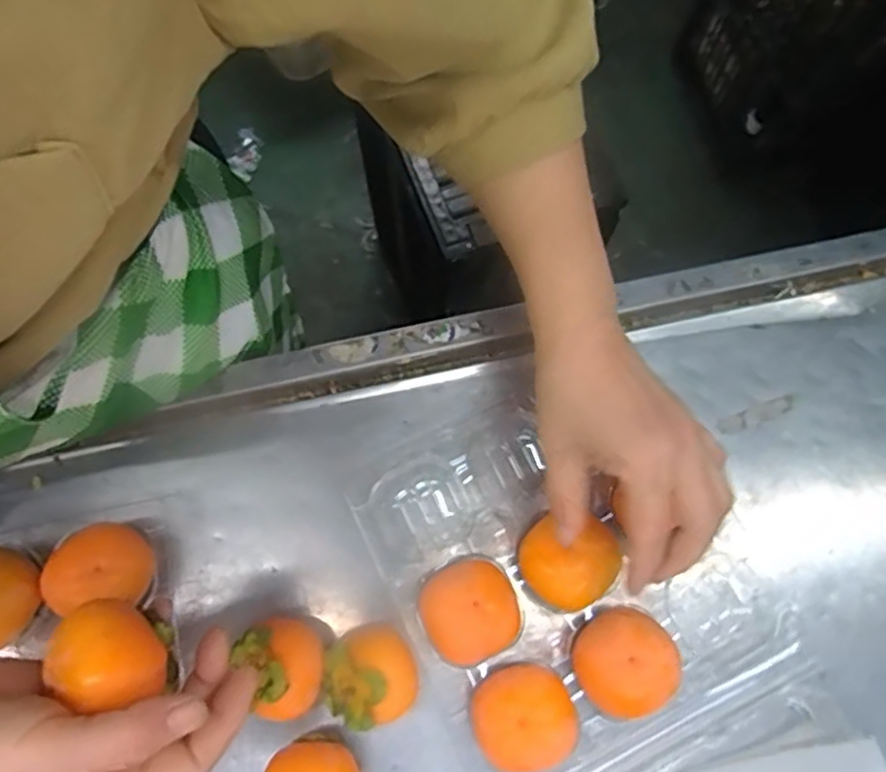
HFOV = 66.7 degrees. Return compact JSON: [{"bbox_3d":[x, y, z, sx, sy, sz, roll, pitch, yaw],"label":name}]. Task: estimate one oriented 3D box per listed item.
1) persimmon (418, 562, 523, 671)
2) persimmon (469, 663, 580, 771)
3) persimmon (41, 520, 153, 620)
[{"bbox_3d":[0.015,0.131,0.392,0.053,0.048,0.053,0,72,0],"label":"persimmon"},{"bbox_3d":[0.044,0.185,0.378,0.055,0.042,0.051,0,72,0],"label":"persimmon"},{"bbox_3d":[-0.199,0.107,0.393,0.055,0.050,0.045,-10,73,-3],"label":"persimmon"}]

